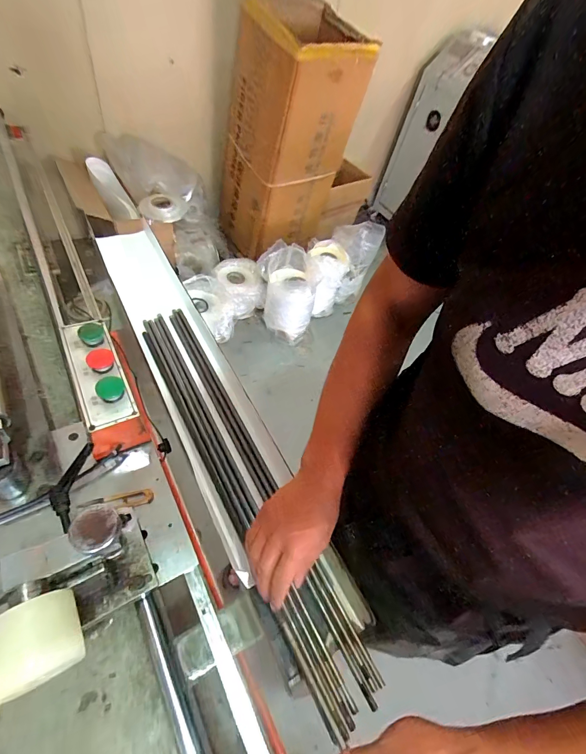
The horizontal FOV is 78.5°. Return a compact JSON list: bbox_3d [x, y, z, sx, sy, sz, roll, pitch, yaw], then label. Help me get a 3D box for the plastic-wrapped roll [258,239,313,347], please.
[{"bbox_3d":[-0.031,-0.411,1.805,0.241,0.428,0.261,1,47,-1],"label":"plastic-wrapped roll"}]

